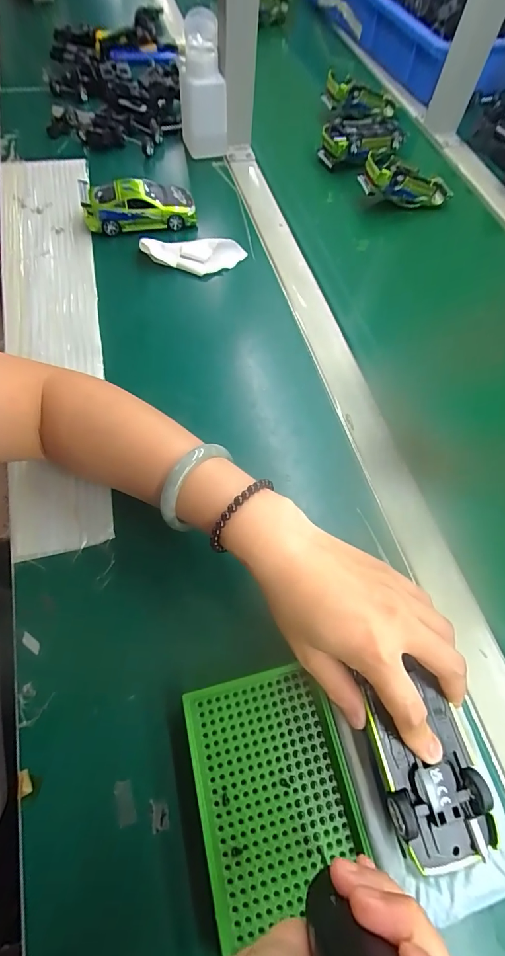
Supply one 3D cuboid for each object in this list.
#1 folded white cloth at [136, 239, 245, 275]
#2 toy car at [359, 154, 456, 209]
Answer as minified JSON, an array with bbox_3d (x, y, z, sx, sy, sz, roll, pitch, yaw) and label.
[{"bbox_3d":[-0.068,-0.256,0.457,0.115,0.031,0.038,-2,65,-5],"label":"folded white cloth"},{"bbox_3d":[0.207,-0.390,0.528,0.128,0.039,0.046,-3,63,-21],"label":"toy car"}]

